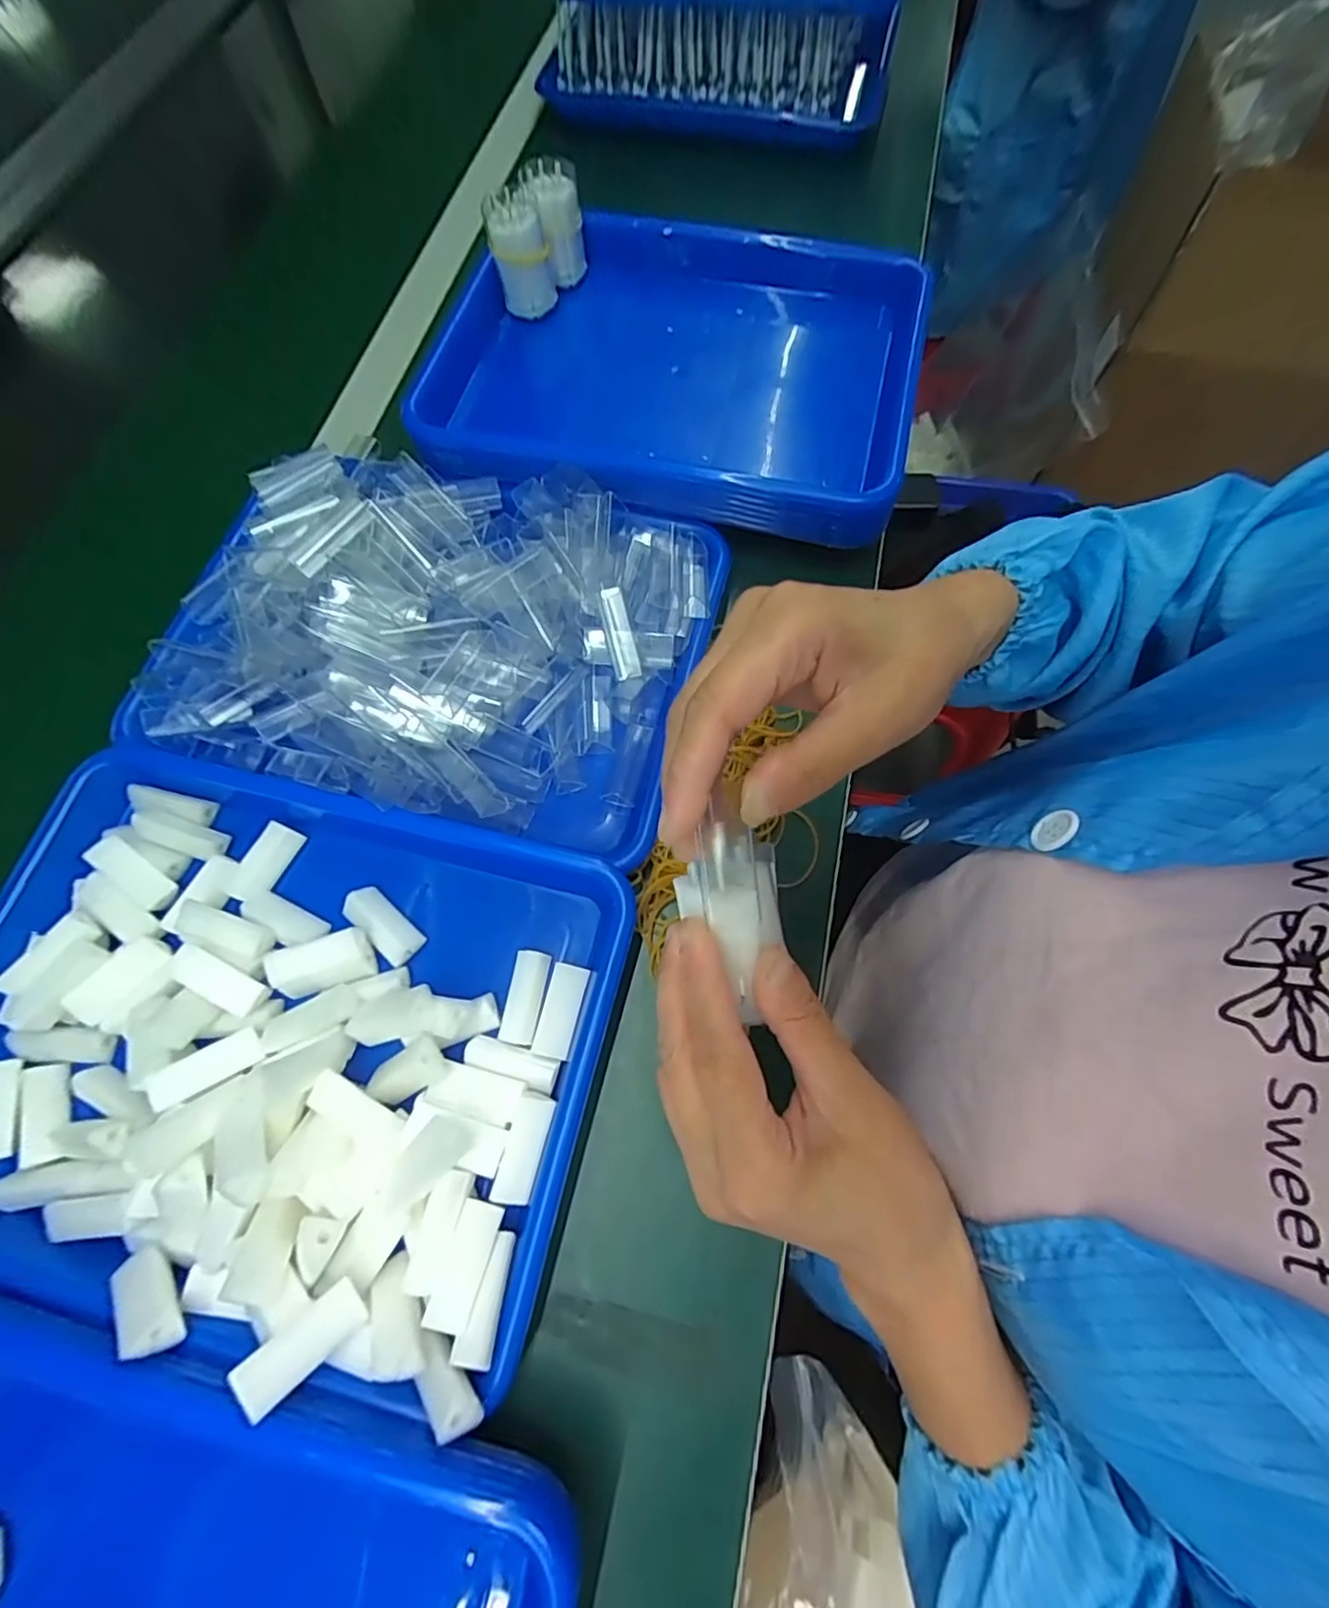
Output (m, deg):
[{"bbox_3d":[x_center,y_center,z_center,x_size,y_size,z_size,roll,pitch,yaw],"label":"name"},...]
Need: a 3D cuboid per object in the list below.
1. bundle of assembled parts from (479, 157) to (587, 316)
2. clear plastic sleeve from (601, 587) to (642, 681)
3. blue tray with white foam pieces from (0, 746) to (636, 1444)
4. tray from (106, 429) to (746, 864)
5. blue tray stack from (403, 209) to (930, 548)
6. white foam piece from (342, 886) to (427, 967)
[{"bbox_3d":[-0.092,-0.414,0.459,0.034,0.070,0.080,31,74,12],"label":"bundle of assembled parts"},{"bbox_3d":[-0.026,-0.101,0.368,0.014,0.004,0.053,-13,94,-3],"label":"clear plastic sleeve"},{"bbox_3d":[-0.200,0.112,0.308,0.331,0.045,0.241,12,71,6],"label":"blue tray with white foam pieces"},{"bbox_3d":[-0.132,-0.108,0.379,0.302,0.064,0.237,14,71,7],"label":"tray"},{"bbox_3d":[0.000,-0.310,0.454,0.340,0.065,0.247,11,70,6],"label":"blue tray stack"},{"bbox_3d":[-0.153,0.065,0.336,0.046,0.013,0.020,39,76,15],"label":"white foam piece"}]

